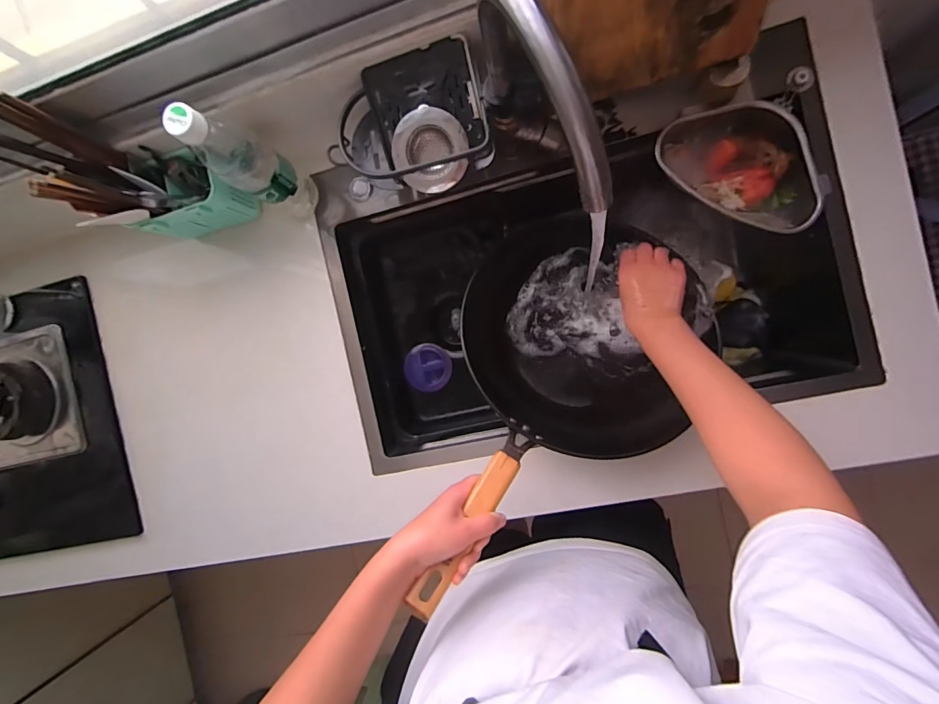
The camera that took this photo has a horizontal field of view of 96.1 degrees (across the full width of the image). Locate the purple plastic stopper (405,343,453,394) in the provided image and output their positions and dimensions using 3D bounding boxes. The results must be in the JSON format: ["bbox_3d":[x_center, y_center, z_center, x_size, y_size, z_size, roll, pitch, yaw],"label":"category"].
[{"bbox_3d":[-0.071,0.027,0.727,0.077,0.022,0.080,0,93,10],"label":"purple plastic stopper"}]

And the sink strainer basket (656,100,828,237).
[{"bbox_3d":[0.357,-0.241,0.559,0.207,0.071,0.137,45,99,5],"label":"sink strainer basket"}]

